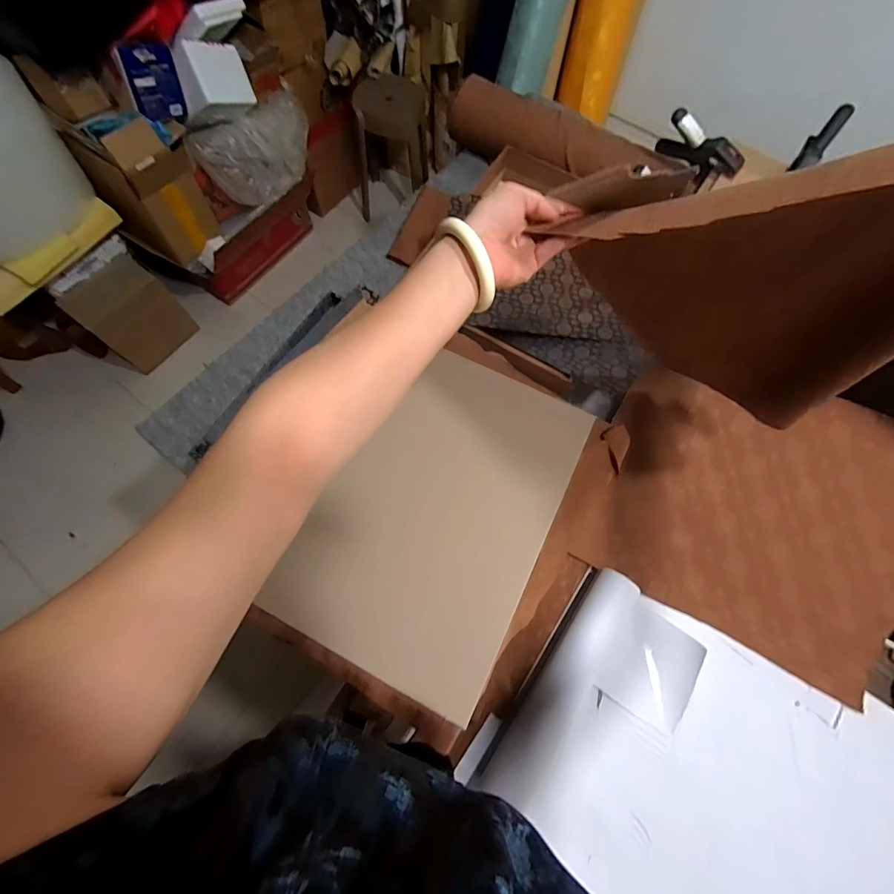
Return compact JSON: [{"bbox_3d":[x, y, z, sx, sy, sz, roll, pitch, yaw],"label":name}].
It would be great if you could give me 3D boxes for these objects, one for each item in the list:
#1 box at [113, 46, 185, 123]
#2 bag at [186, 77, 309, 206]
[{"bbox_3d":[-0.825,-1.021,1.189,0.026,0.163,0.138,34,54,28],"label":"box"},{"bbox_3d":[-0.640,-1.027,1.456,0.133,0.239,0.435,37,71,11],"label":"bag"}]

